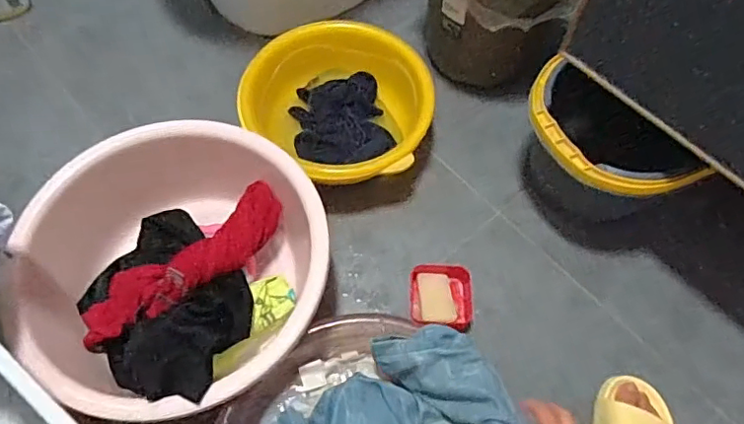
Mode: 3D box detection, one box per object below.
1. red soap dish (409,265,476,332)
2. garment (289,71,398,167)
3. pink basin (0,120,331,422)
[{"bbox_3d":[0.101,0.125,0.804,0.090,0.030,0.093,1,63,-2],"label":"red soap dish"},{"bbox_3d":[-0.057,-0.154,0.949,0.163,0.043,0.171,-17,65,-11],"label":"garment"},{"bbox_3d":[-0.252,0.078,0.741,0.372,0.202,0.371,1,63,-2],"label":"pink basin"}]

